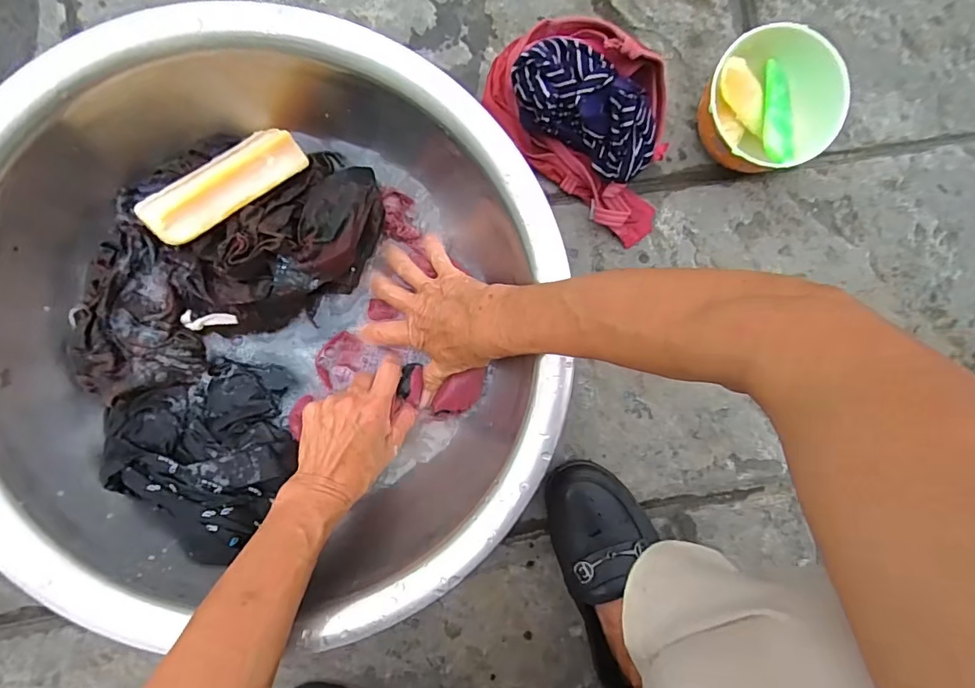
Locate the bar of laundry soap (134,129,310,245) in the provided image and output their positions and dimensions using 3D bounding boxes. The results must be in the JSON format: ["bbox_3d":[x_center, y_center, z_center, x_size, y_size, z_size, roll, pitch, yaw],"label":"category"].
[{"bbox_3d":[-0.187,-0.114,0.370,0.117,0.021,0.033,-42,97,-21],"label":"bar of laundry soap"}]

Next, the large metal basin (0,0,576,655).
[{"bbox_3d":[-0.168,-0.004,0.400,0.386,0.128,0.416,0,94,-6],"label":"large metal basin"}]

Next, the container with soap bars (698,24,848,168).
[{"bbox_3d":[0.239,-0.206,0.454,0.113,0.073,0.111,0,94,-6],"label":"container with soap bars"}]

